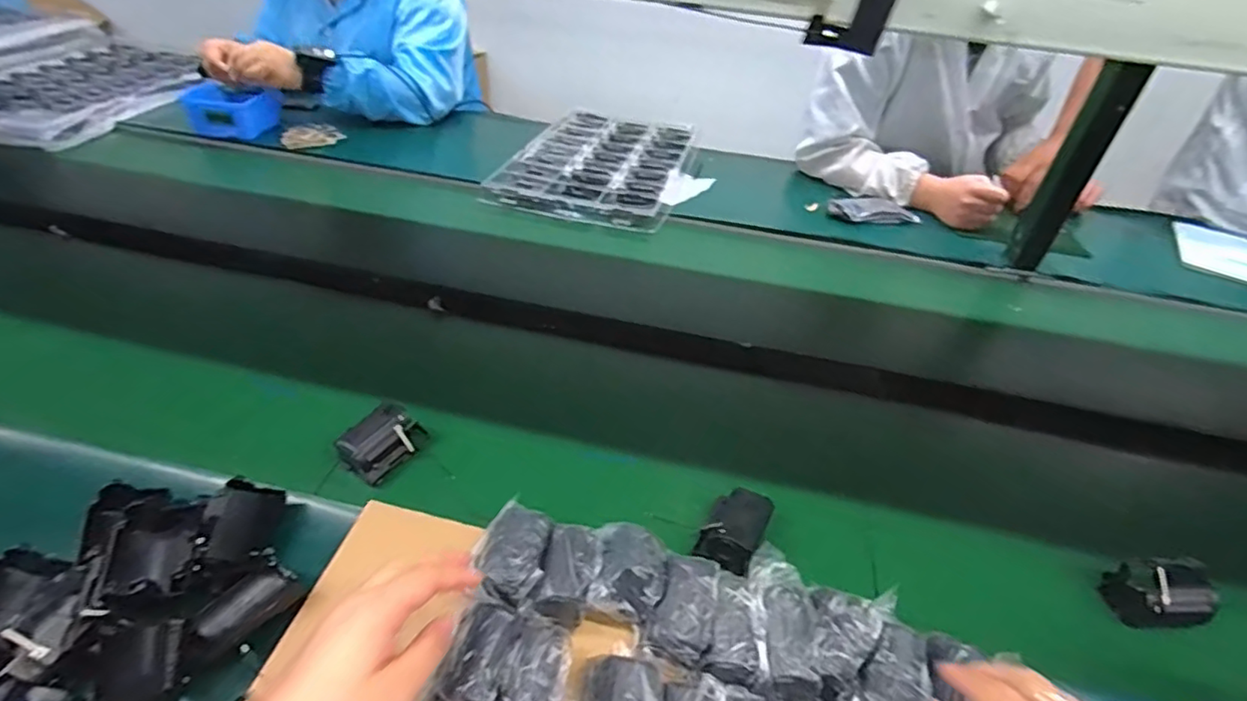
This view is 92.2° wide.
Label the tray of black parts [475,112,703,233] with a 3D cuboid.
[{"bbox_3d":[-0.025,-0.362,1.135,0.304,0.032,0.500,13,41,8],"label":"tray of black parts"}]

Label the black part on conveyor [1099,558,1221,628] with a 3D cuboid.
[{"bbox_3d":[0.449,0.206,0.503,0.072,0.048,0.044,1,40,-5],"label":"black part on conveyor"}]

